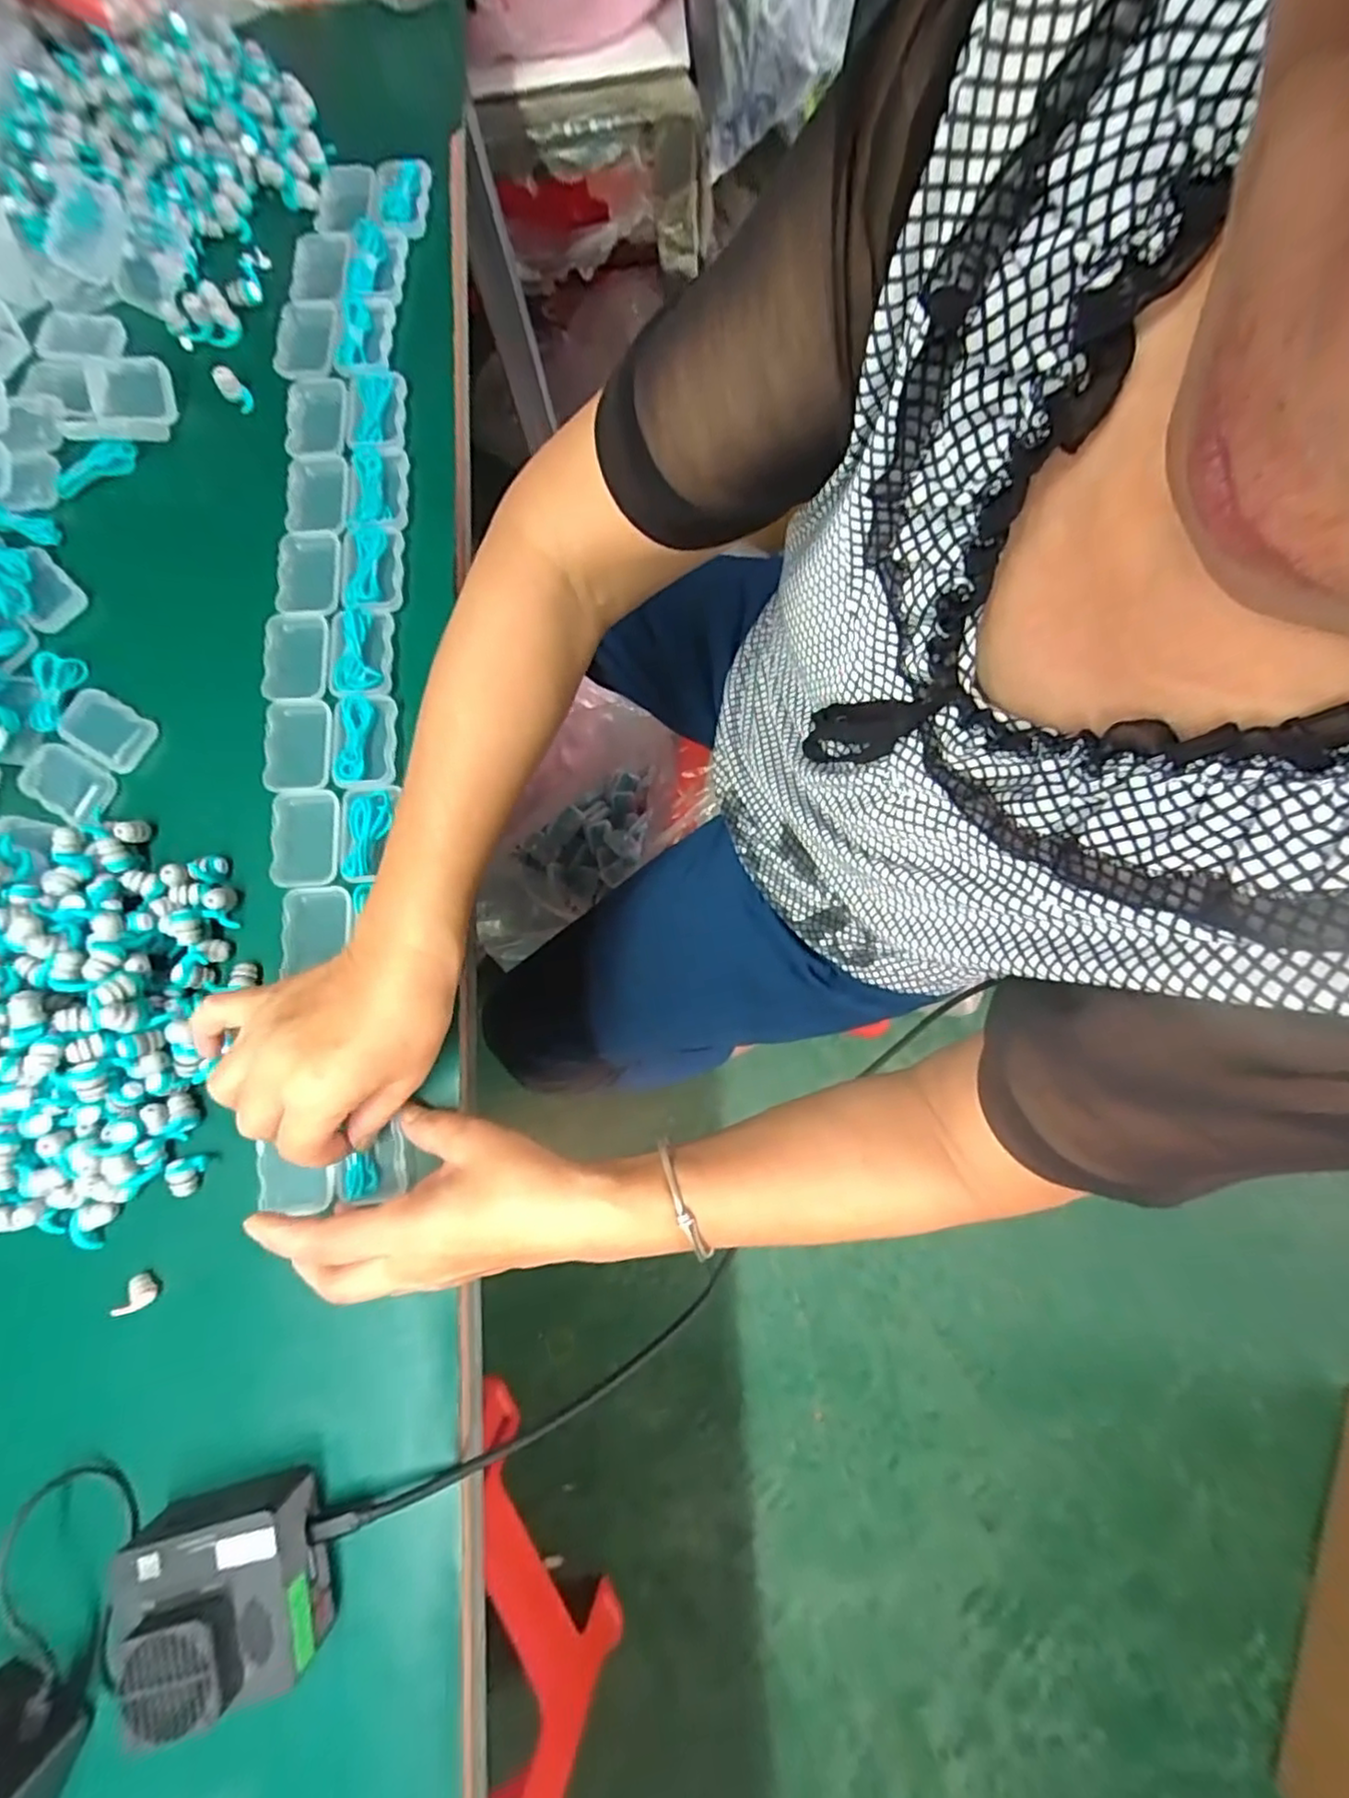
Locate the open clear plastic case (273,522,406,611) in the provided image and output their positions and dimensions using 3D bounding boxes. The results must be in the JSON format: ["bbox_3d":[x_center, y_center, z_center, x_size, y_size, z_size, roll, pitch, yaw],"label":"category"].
[{"bbox_3d":[-0.208,-0.203,0.413,0.078,0.014,0.057,1,80,3],"label":"open clear plastic case"}]

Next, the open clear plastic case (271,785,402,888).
[{"bbox_3d":[-0.195,-0.037,0.381,0.069,0.013,0.056,-2,79,3],"label":"open clear plastic case"}]

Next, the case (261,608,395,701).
[{"bbox_3d":[-0.210,-0.147,0.404,0.078,0.013,0.055,-2,79,3],"label":"case"}]

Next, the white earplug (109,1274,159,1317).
[{"bbox_3d":[-0.281,0.205,0.346,0.018,0.009,0.016,-27,79,-2],"label":"white earplug"}]

